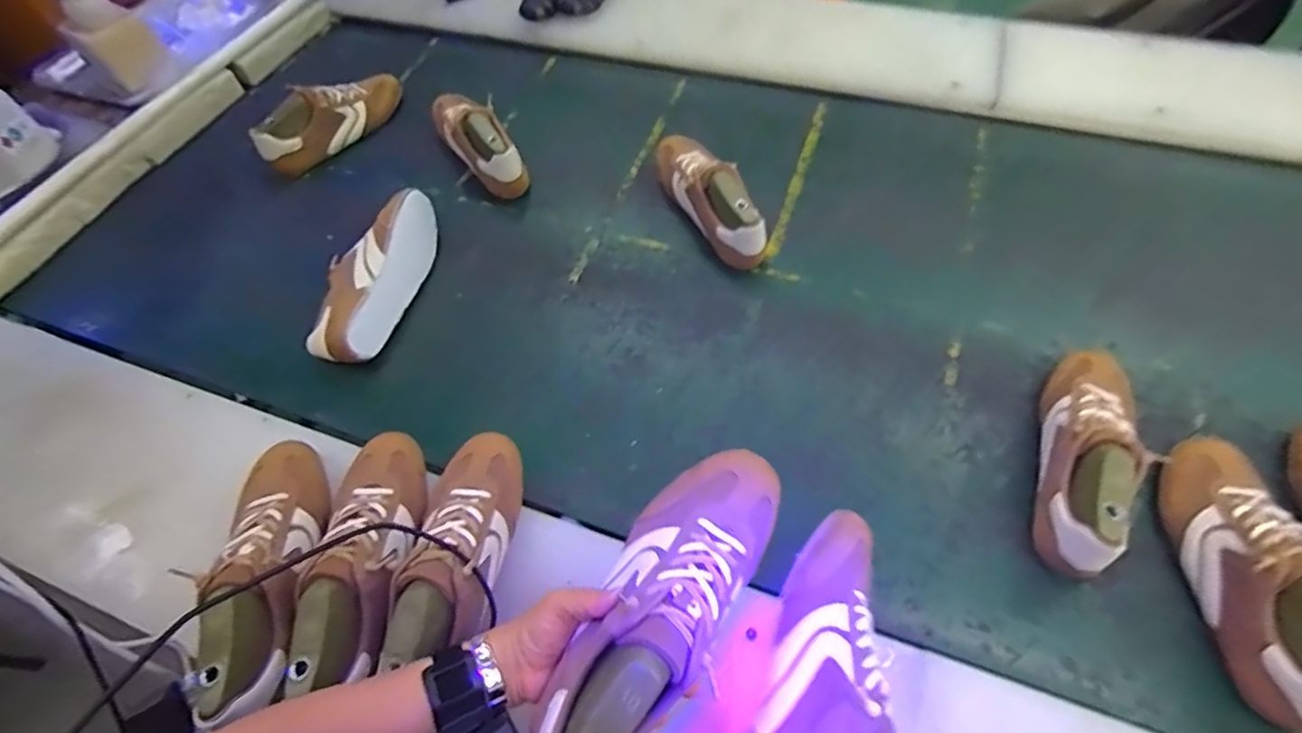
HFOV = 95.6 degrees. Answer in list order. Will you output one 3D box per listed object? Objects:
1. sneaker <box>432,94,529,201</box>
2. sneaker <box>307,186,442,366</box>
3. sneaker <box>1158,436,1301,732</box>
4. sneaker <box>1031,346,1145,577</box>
[{"bbox_3d":[-0.293,-0.386,0.982,0.081,0.093,0.266,-33,61,-16],"label":"sneaker"},{"bbox_3d":[-0.384,-0.133,0.829,0.101,0.088,0.267,8,58,9],"label":"sneaker"},{"bbox_3d":[0.574,0.187,0.566,0.080,0.098,0.272,8,58,9],"label":"sneaker"},{"bbox_3d":[0.471,0.084,0.638,0.077,0.095,0.275,22,62,17],"label":"sneaker"}]

